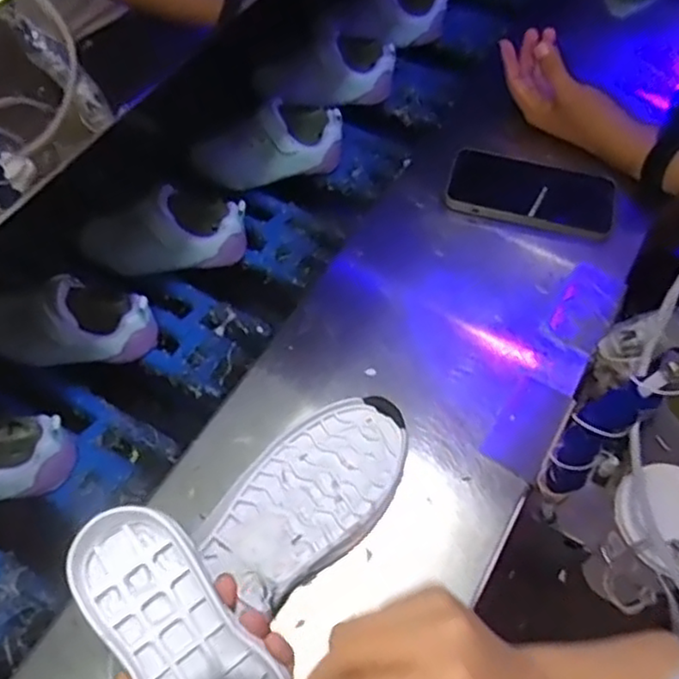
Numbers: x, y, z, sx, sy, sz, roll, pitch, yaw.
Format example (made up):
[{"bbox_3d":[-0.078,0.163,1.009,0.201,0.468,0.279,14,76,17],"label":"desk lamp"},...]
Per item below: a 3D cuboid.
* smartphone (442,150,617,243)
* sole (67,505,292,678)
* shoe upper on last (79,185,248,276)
[{"bbox_3d":[0.186,-0.141,0.665,0.159,0.016,0.088,12,57,11],"label":"smartphone"},{"bbox_3d":[-0.072,0.156,0.326,0.062,0.023,0.162,-29,69,-16],"label":"sole"},{"bbox_3d":[-0.172,-0.100,0.660,0.159,0.077,0.064,7,57,8],"label":"shoe upper on last"}]

